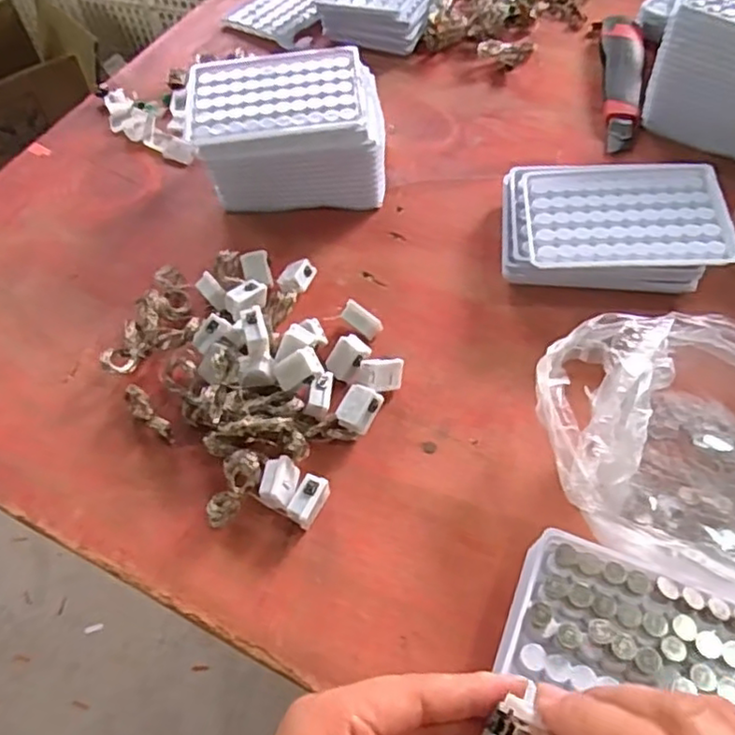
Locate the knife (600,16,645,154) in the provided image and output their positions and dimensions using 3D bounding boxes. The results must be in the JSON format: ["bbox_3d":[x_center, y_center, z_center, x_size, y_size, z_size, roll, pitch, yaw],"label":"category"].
[{"bbox_3d":[0.221,-0.248,0.564,0.034,0.016,0.170,8,57,8],"label":"knife"}]

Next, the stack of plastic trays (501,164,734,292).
[{"bbox_3d":[0.168,-0.092,0.455,0.143,0.042,0.113,3,56,5],"label":"stack of plastic trays"}]

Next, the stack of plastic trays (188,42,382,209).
[{"bbox_3d":[-0.059,-0.182,0.509,0.145,0.073,0.108,-2,56,2],"label":"stack of plastic trays"}]

